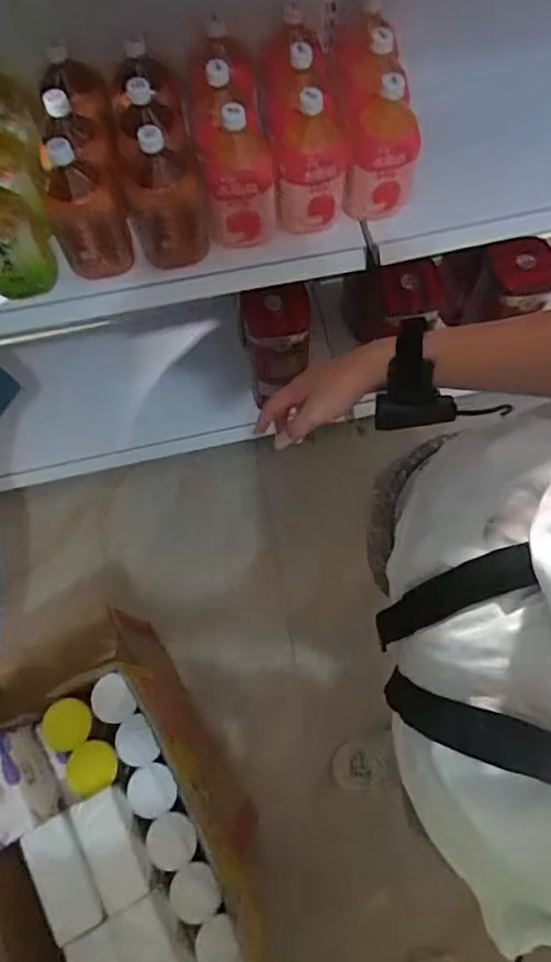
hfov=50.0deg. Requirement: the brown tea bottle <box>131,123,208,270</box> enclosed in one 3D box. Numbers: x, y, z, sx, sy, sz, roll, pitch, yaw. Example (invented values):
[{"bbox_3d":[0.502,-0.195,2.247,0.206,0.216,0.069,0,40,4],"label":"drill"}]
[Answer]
[{"bbox_3d":[-0.162,-0.415,0.835,0.099,0.186,0.111,-17,69,-5],"label":"brown tea bottle"}]

